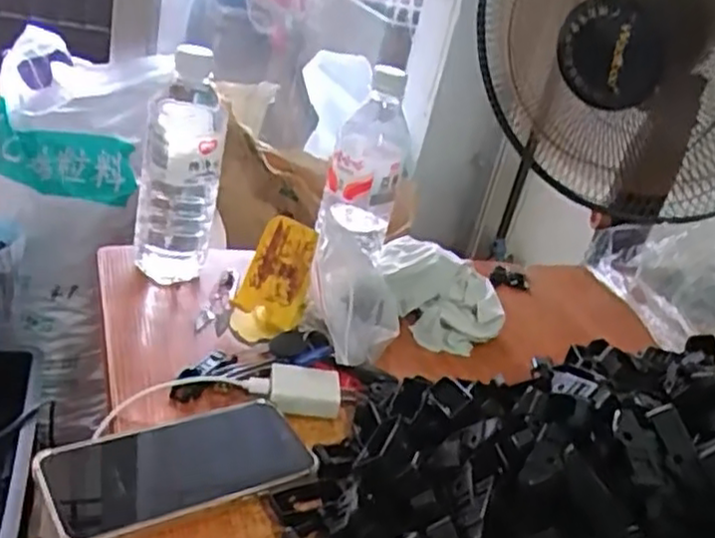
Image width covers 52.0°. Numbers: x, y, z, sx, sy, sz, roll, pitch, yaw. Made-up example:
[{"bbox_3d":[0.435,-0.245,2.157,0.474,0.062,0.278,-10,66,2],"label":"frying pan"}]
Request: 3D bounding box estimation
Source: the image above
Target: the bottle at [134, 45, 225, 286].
[{"bbox_3d":[-0.159,-0.086,0.650,0.068,0.211,0.066,5,27,-17],"label":"bottle"}]

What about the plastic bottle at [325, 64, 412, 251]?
[{"bbox_3d":[0.008,-0.092,0.680,0.068,0.190,0.071,12,26,-3],"label":"plastic bottle"}]

